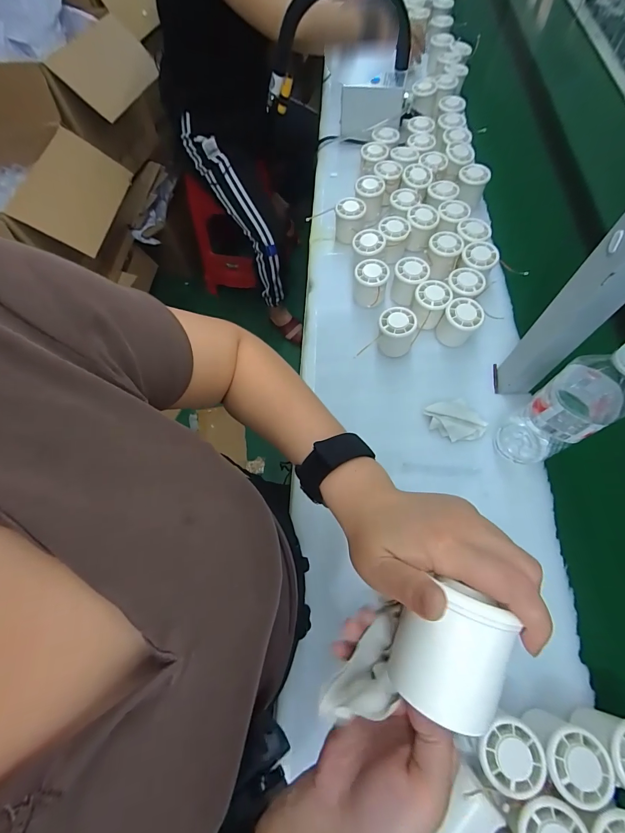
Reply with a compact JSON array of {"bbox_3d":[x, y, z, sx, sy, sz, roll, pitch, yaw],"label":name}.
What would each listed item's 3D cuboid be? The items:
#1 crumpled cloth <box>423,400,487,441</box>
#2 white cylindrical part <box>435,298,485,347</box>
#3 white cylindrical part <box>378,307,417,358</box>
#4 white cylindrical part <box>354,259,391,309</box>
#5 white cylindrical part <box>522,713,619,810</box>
[{"bbox_3d":[0.203,0.005,0.498,0.074,0.016,0.063,-14,66,-4],"label":"crumpled cloth"},{"bbox_3d":[0.228,-0.144,0.543,0.052,0.059,0.048,-1,65,1],"label":"white cylindrical part"},{"bbox_3d":[0.128,-0.132,0.539,0.056,0.051,0.052,12,66,7],"label":"white cylindrical part"},{"bbox_3d":[0.096,-0.219,0.582,0.052,0.057,0.060,9,66,6],"label":"white cylindrical part"},{"bbox_3d":[0.233,0.315,0.328,0.054,0.053,0.053,-1,65,1],"label":"white cylindrical part"}]

